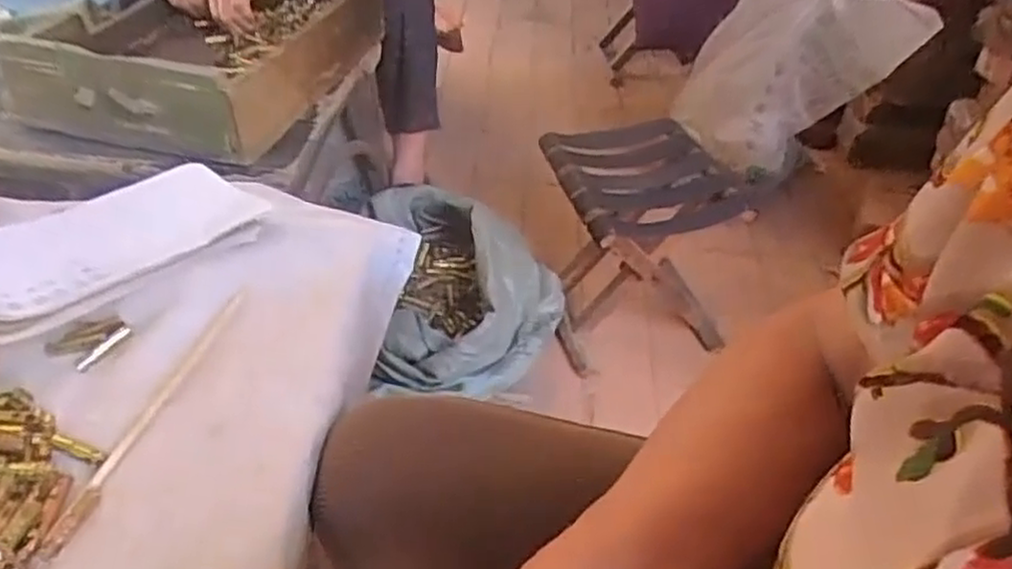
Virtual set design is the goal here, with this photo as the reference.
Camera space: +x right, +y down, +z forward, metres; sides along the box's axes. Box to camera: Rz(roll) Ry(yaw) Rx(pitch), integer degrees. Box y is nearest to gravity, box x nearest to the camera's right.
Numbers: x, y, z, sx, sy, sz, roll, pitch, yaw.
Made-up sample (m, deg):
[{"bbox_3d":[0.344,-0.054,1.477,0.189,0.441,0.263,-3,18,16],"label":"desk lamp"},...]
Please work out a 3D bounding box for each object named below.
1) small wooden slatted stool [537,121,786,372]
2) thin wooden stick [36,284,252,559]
[{"bbox_3d":[0.203,-0.071,1.278,0.254,0.298,0.290,-9,42,-14],"label":"small wooden slatted stool"},{"bbox_3d":[-0.211,0.072,0.454,0.014,0.010,0.197,10,41,9],"label":"thin wooden stick"}]

